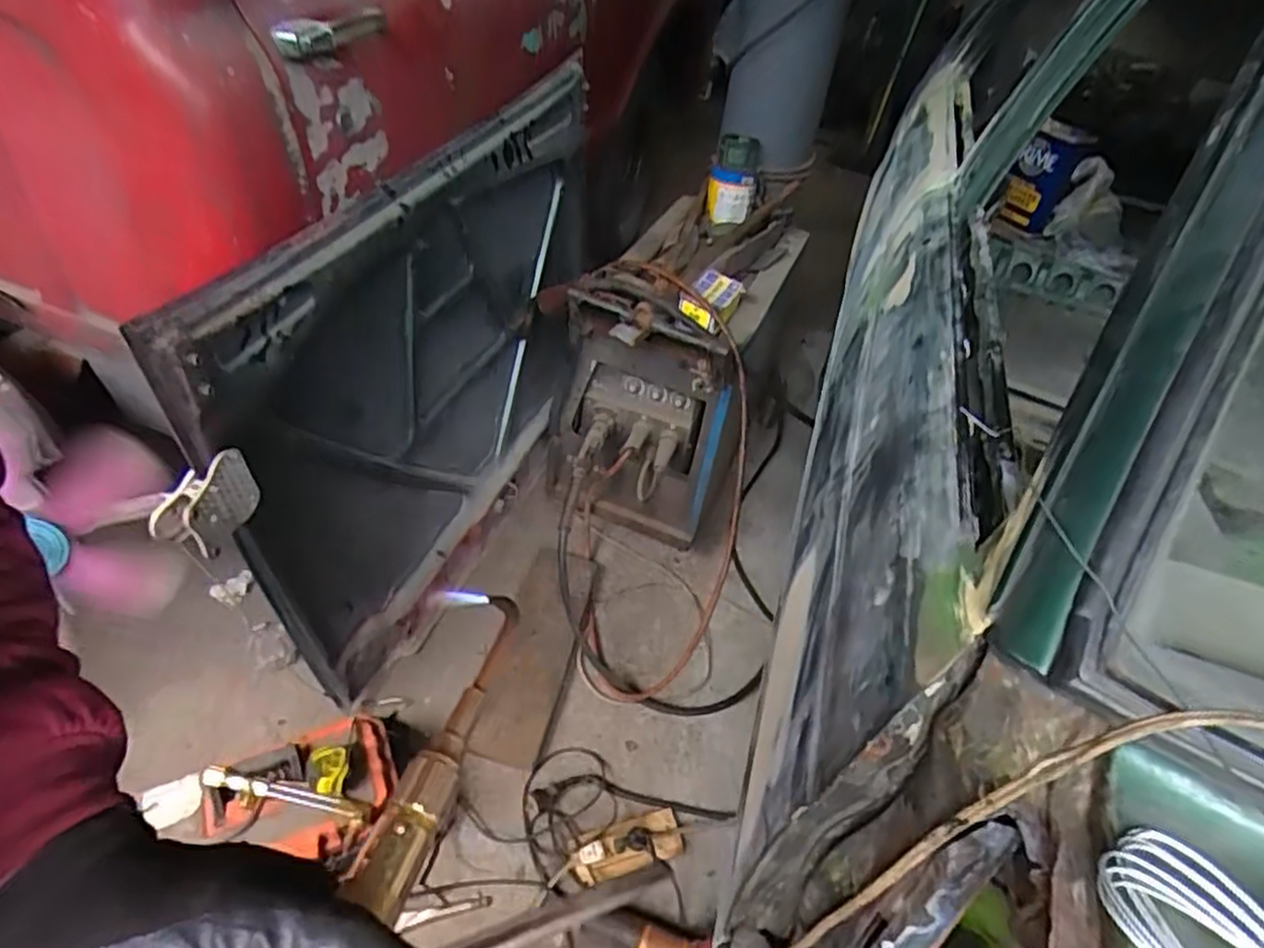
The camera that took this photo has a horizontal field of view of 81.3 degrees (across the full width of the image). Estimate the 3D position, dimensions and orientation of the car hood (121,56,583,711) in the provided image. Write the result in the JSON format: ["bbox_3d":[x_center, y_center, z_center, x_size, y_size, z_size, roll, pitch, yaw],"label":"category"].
[{"bbox_3d":[-0.343,-0.163,1.424,0.199,0.813,1.006,23,48,14],"label":"car hood"}]

